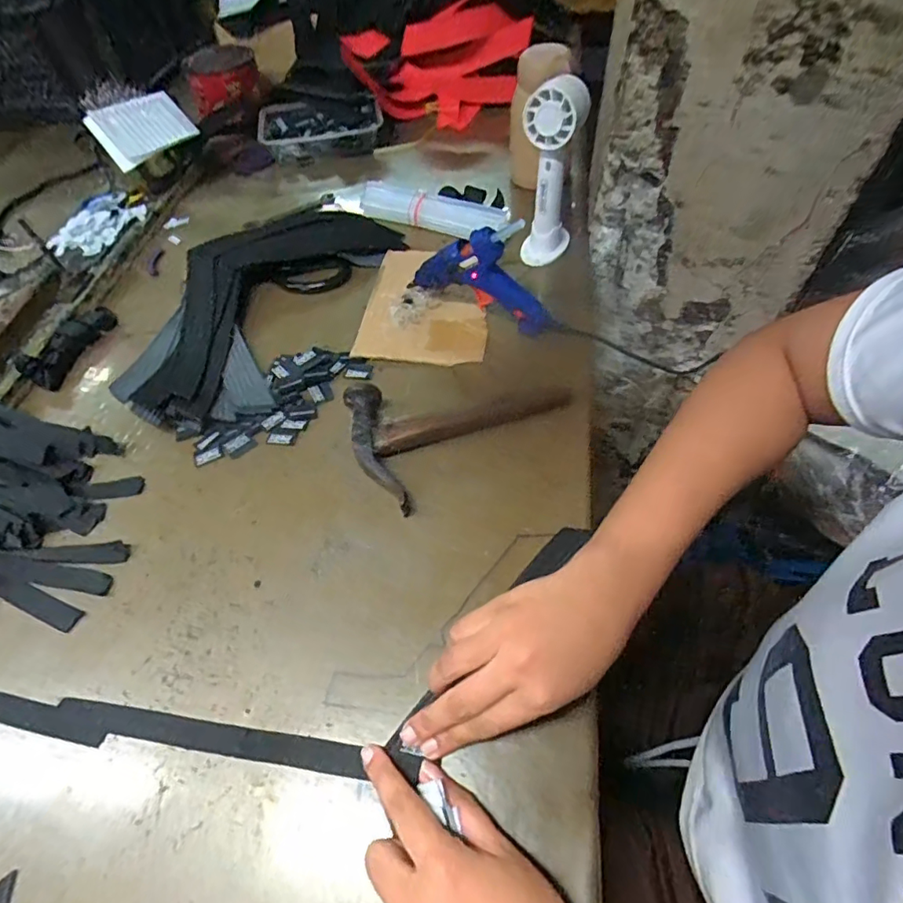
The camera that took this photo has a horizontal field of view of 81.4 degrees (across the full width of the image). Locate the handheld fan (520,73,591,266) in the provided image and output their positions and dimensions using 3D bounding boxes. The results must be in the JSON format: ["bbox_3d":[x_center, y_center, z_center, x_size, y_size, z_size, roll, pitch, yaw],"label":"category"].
[{"bbox_3d":[0.100,-0.277,0.533,0.062,0.164,0.056,5,55,5],"label":"handheld fan"}]

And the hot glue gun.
[{"bbox_3d":[0.030,-0.163,0.487,0.146,0.099,0.024,23,58,16],"label":"hot glue gun"}]

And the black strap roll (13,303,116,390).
[{"bbox_3d":[-0.383,-0.111,0.528,0.028,0.024,0.106,18,57,14],"label":"black strap roll"}]

